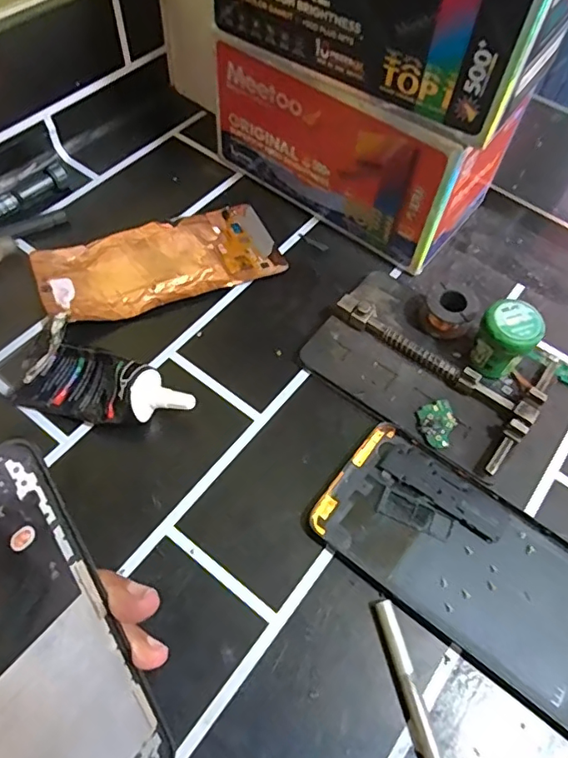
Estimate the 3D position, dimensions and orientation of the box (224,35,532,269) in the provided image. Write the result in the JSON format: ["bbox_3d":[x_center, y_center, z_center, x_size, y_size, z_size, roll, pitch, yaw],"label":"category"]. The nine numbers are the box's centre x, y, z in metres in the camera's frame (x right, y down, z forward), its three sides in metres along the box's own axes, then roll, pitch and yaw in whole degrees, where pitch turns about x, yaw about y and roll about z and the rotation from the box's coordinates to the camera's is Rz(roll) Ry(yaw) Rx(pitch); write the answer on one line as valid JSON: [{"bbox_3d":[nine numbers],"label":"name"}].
[{"bbox_3d":[0.047,-0.162,0.357,0.176,0.095,0.080,34,63,15],"label":"box"}]

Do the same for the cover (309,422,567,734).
[{"bbox_3d":[0.096,0.091,0.262,0.161,0.005,0.074,35,64,15],"label":"cover"}]

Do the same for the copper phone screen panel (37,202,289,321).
[{"bbox_3d":[-0.078,-0.076,0.348,0.149,0.009,0.067,-21,64,-15],"label":"copper phone screen panel"}]

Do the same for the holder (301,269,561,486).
[{"bbox_3d":[0.082,-0.008,0.311,0.125,0.021,0.082,37,64,16],"label":"holder"}]

